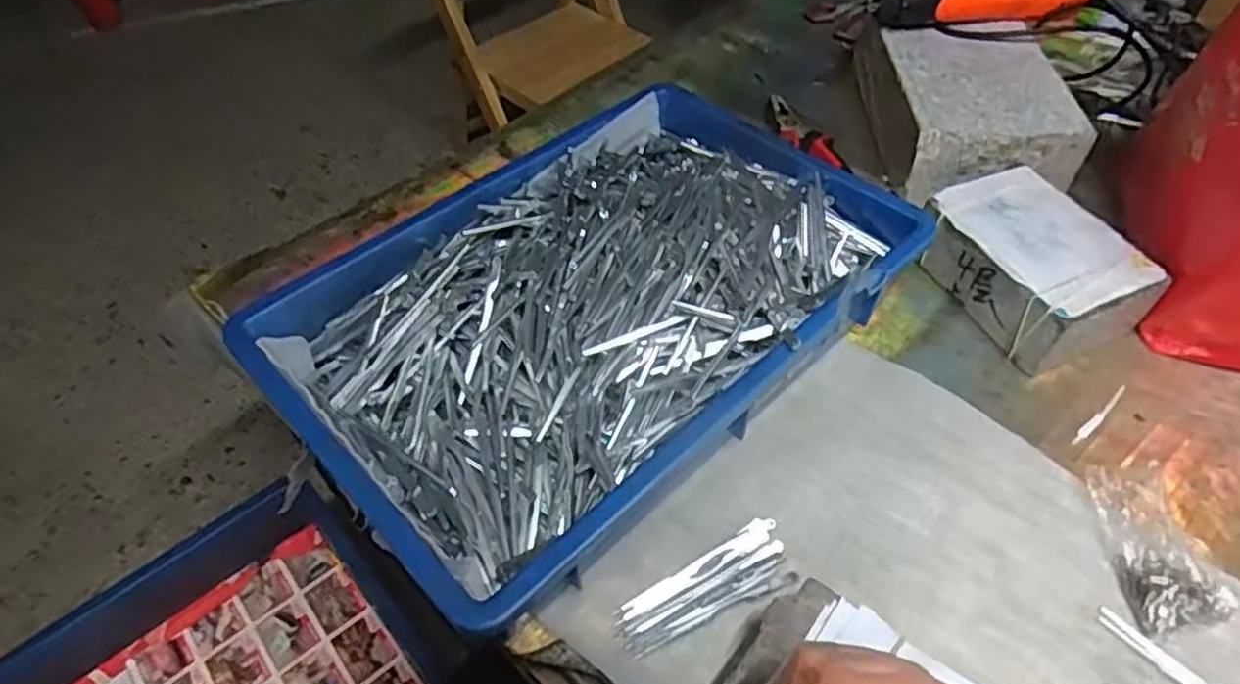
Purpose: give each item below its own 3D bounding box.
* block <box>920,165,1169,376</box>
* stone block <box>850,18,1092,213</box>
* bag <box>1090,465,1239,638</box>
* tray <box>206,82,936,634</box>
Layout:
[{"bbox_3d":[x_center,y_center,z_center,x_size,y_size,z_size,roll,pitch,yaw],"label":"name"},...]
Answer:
[{"bbox_3d":[0.315,-0.058,0.567,0.107,0.065,0.147,-23,53,-18],"label":"block"},{"bbox_3d":[0.321,-0.232,0.701,0.147,0.078,0.232,0,50,1],"label":"stone block"},{"bbox_3d":[0.319,0.117,0.436,0.058,0.037,0.091,-8,50,-6],"label":"bag"},{"bbox_3d":[-0.012,-0.027,0.543,0.434,0.084,0.289,-37,58,-26],"label":"tray"}]

